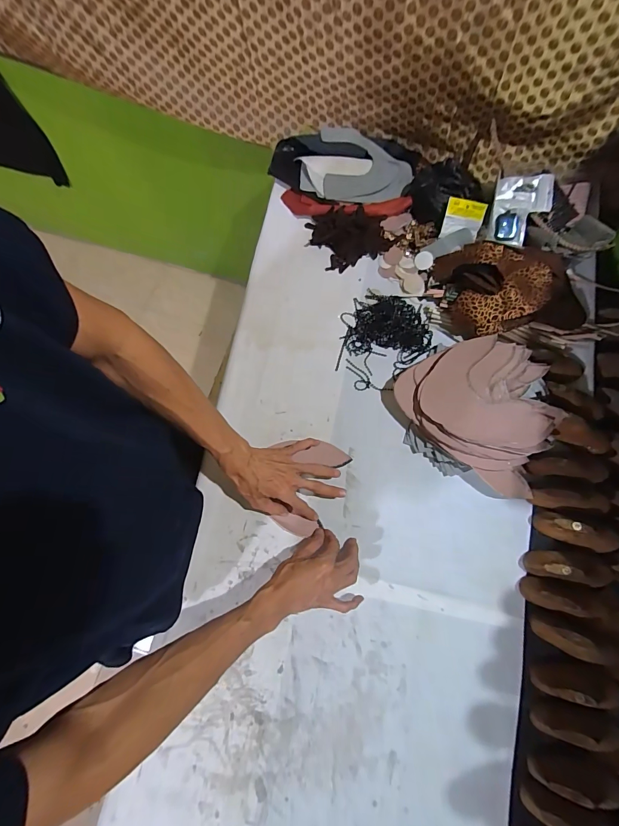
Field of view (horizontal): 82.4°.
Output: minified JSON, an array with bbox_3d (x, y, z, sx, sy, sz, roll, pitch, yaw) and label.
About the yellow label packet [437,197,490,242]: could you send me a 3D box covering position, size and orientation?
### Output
[{"bbox_3d":[0.296,-0.371,0.681,0.082,0.007,0.069,4,109,-13],"label":"yellow label packet"}]

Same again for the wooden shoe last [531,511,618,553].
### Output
[{"bbox_3d":[0.445,0.193,0.579,0.133,0.055,0.047,17,77,4],"label":"wooden shoe last"}]

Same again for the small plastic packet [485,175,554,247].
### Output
[{"bbox_3d":[0.410,-0.398,0.692,0.105,0.014,0.127,8,98,7],"label":"small plastic packet"}]

